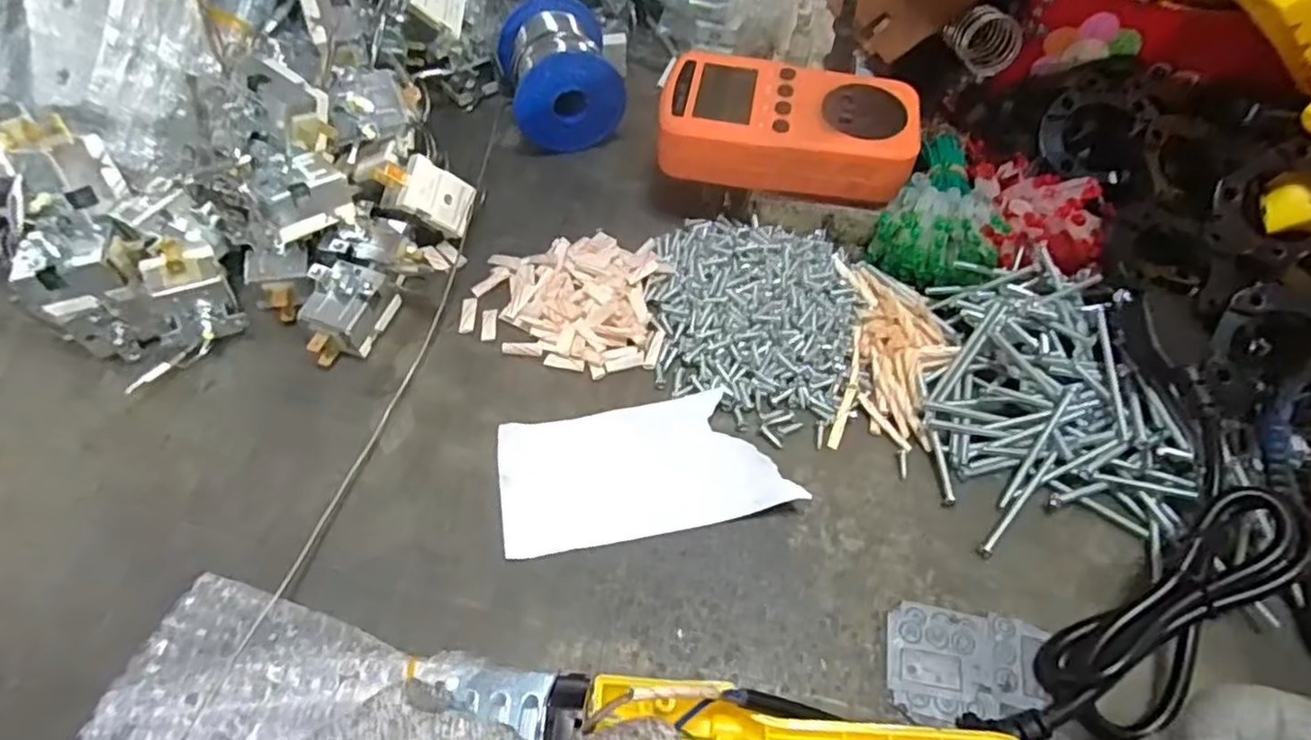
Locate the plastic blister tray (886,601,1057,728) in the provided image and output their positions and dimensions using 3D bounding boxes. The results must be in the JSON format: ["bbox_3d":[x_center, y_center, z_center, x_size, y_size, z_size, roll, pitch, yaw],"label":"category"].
[{"bbox_3d":[0.123,0.117,0.269,0.060,0.006,0.043,8,60,3],"label":"plastic blister tray"}]

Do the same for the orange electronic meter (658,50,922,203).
[{"bbox_3d":[0.068,-0.126,0.354,0.125,0.032,0.060,8,60,3],"label":"orange electronic meter"}]

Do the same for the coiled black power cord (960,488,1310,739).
[{"bbox_3d":[0.186,0.101,0.258,0.147,0.025,0.039,-36,66,-5],"label":"coiled black power cord"}]

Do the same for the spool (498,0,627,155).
[{"bbox_3d":[-0.058,-0.179,0.413,0.064,0.059,0.074,-14,61,-10],"label":"spool"}]

